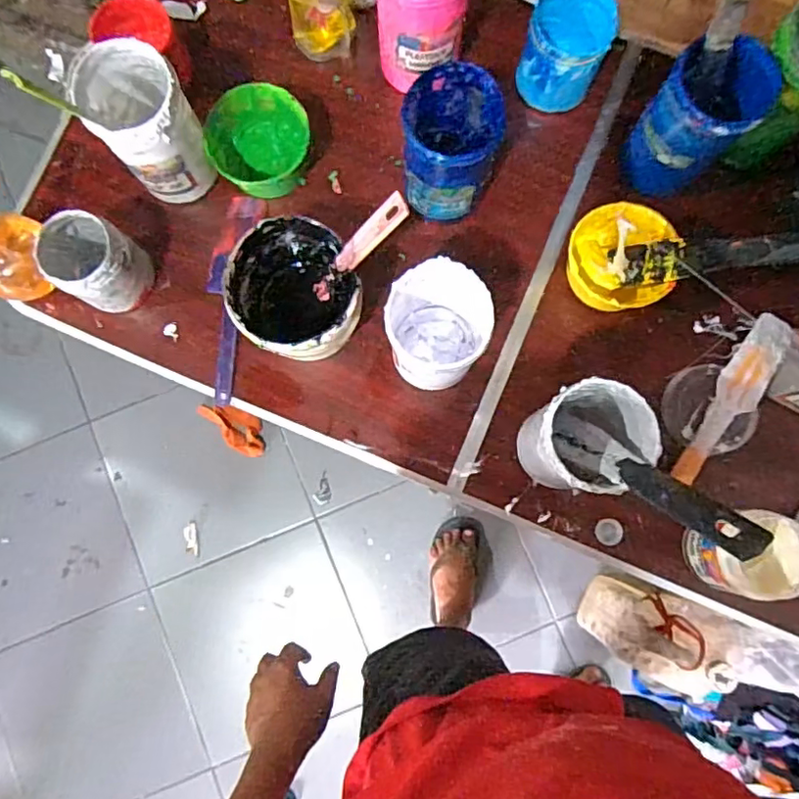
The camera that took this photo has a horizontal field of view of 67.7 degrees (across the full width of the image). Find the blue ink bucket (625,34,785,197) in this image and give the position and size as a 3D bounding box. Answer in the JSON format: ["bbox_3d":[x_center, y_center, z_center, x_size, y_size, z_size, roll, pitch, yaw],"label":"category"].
[{"bbox_3d":[0.307,-0.290,0.628,0.109,0.126,0.099,-44,84,-3],"label":"blue ink bucket"}]

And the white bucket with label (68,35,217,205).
[{"bbox_3d":[-0.261,-0.288,0.632,0.098,0.135,0.100,-30,84,-2],"label":"white bucket with label"}]

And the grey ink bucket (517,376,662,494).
[{"bbox_3d":[0.173,0.037,0.591,0.089,0.161,0.096,0,83,1],"label":"grey ink bucket"}]

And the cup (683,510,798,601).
[{"bbox_3d":[0.346,0.153,0.603,0.087,0.092,0.078,-7,83,1],"label":"cup"}]

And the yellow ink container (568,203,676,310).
[{"bbox_3d":[0.234,-0.152,0.653,0.103,0.072,0.110,0,83,1],"label":"yellow ink container"}]

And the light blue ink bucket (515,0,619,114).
[{"bbox_3d":[0.185,-0.393,0.667,0.087,0.097,0.086,0,83,1],"label":"light blue ink bucket"}]

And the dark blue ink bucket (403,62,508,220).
[{"bbox_3d":[0.051,-0.261,0.621,0.095,0.122,0.099,1,83,2],"label":"dark blue ink bucket"}]

